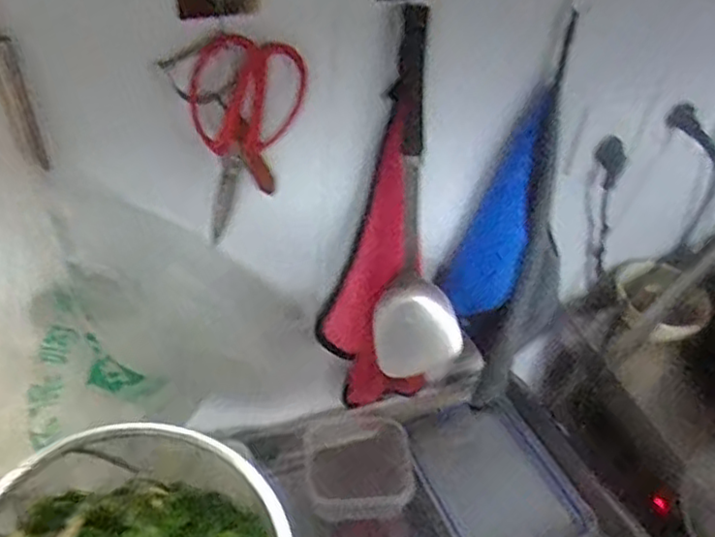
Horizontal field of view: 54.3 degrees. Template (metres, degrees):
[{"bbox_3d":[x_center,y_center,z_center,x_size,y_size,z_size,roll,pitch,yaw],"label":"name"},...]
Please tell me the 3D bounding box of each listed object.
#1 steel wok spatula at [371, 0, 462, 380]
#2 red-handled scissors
[{"bbox_3d":[0.069,-0.046,0.652,0.092,0.354,0.088,0,43,-8],"label":"steel wok spatula"},{"bbox_3d":[-0.088,-0.114,0.578,0.096,0.158,0.030,-21,50,-27],"label":"red-handled scissors"}]

